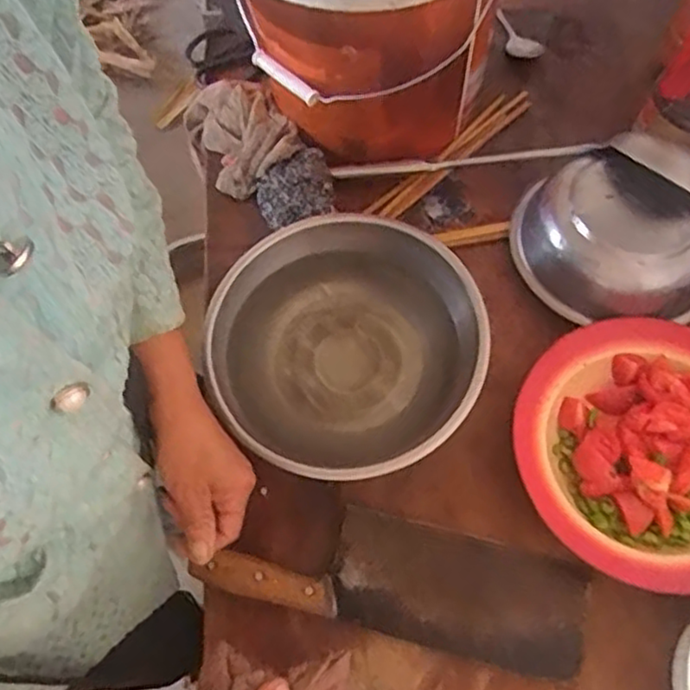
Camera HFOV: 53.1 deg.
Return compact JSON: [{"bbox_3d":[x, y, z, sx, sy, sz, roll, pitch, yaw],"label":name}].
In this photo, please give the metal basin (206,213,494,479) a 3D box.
[{"bbox_3d":[-0.002,0.001,0.599,0.225,0.075,0.216,0,66,1],"label":"metal basin"}]

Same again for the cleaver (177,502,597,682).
[{"bbox_3d":[0.041,0.190,0.556,0.294,0.018,0.100,6,66,4],"label":"cleaver"}]

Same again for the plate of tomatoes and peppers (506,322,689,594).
[{"bbox_3d":[0.250,0.085,0.559,0.209,0.039,0.207,0,66,1],"label":"plate of tomatoes and peppers"}]

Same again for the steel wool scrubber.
[{"bbox_3d":[-0.048,-0.149,0.673,0.072,0.033,0.063,-17,67,-7],"label":"steel wool scrubber"}]

